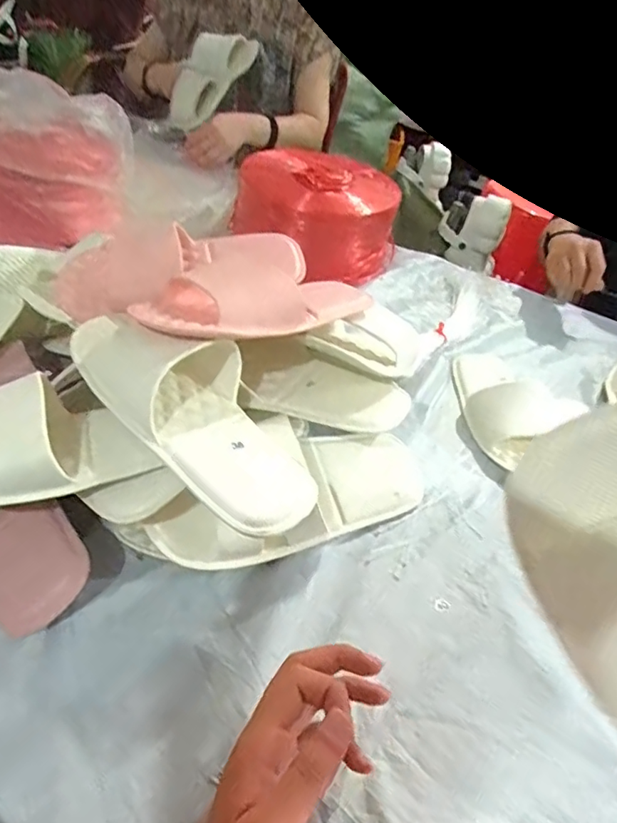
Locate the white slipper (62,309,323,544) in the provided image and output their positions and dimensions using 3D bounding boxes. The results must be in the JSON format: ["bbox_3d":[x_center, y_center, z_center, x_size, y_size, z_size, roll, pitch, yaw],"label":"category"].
[{"bbox_3d":[-0.087,-0.011,0.436,0.242,0.064,0.103,44,49,10],"label":"white slipper"}]

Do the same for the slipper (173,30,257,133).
[{"bbox_3d":[-0.216,-0.728,1.189,0.246,0.106,0.052,-48,52,3],"label":"slipper"}]

